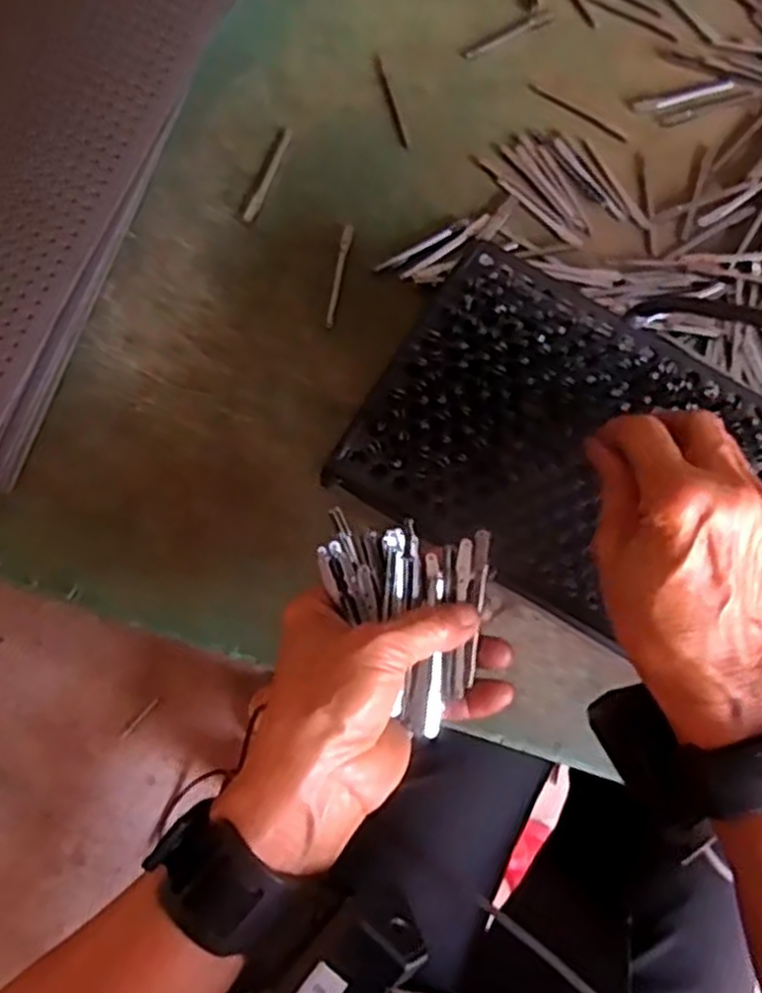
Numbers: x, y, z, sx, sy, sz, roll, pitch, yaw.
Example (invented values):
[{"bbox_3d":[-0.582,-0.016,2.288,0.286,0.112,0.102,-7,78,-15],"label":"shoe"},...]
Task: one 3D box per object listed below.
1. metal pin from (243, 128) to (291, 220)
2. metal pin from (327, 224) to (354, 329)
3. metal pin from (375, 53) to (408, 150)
[{"bbox_3d":[-0.070,-0.201,0.493,0.007,0.004,0.069,21,79,3],"label":"metal pin"},{"bbox_3d":[-0.025,-0.133,0.472,0.006,0.004,0.066,11,79,1],"label":"metal pin"},{"bbox_3d":[0.006,-0.253,0.501,0.005,0.004,0.072,-15,79,-4],"label":"metal pin"}]

